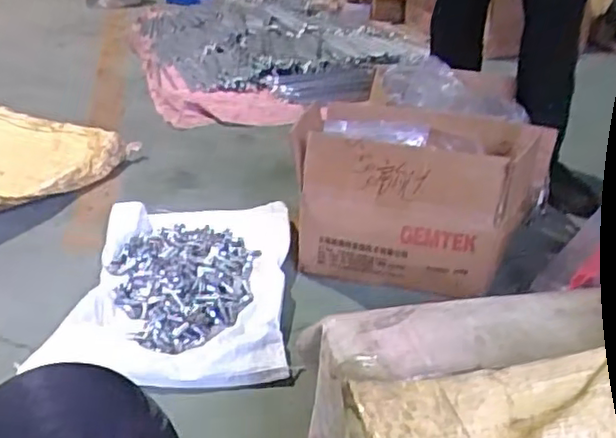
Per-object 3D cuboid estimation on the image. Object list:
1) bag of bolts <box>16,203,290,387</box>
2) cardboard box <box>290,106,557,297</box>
[{"bbox_3d":[-0.218,0.106,1.163,0.357,0.047,0.543,0,28,-2],"label":"bag of bolts"},{"bbox_3d":[0.221,-0.055,1.254,0.432,0.260,0.354,10,30,17],"label":"cardboard box"}]

